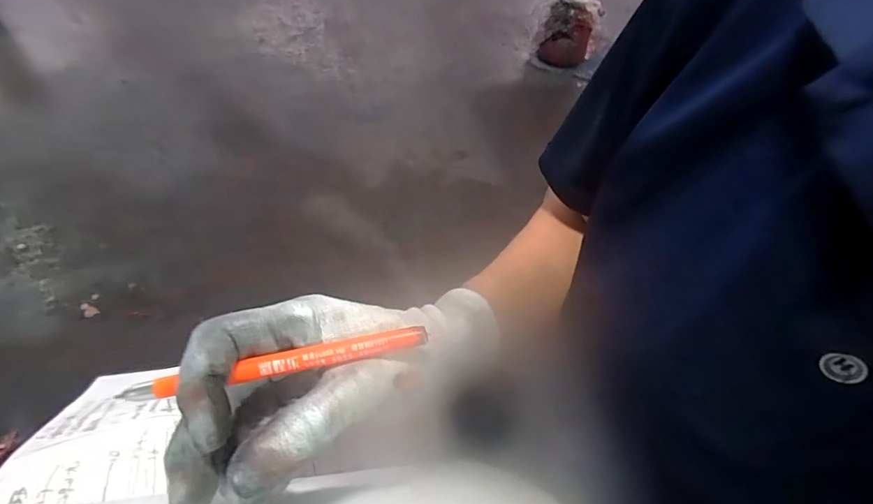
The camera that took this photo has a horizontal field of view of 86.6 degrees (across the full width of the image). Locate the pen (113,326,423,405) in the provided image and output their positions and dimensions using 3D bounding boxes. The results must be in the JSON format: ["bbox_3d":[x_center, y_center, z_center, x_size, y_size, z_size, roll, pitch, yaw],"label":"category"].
[{"bbox_3d":[-0.072,0.051,0.205,0.133,0.005,0.009,-11,54,-3],"label":"pen"}]

